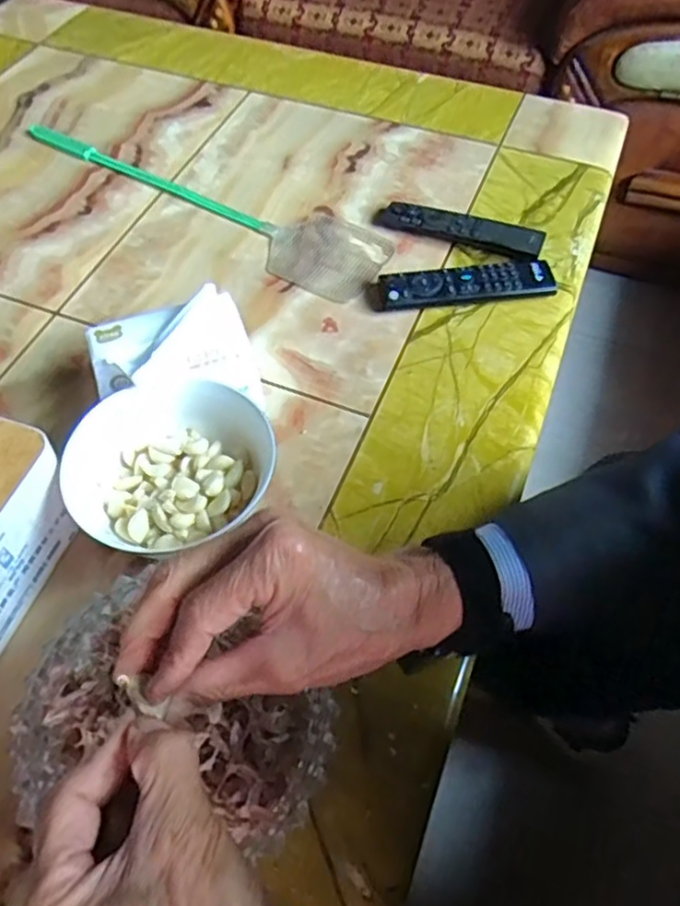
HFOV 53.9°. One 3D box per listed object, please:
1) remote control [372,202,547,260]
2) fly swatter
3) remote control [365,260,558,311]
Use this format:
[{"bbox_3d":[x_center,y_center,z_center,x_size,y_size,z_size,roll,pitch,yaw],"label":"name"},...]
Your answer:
[{"bbox_3d":[0.118,-0.223,0.664,0.163,0.018,0.037,20,59,13],"label":"remote control"},{"bbox_3d":[-0.152,-0.275,0.707,0.440,0.008,0.100,29,61,18],"label":"fly swatter"},{"bbox_3d":[0.112,-0.158,0.622,0.169,0.019,0.047,-6,57,-4],"label":"remote control"}]

